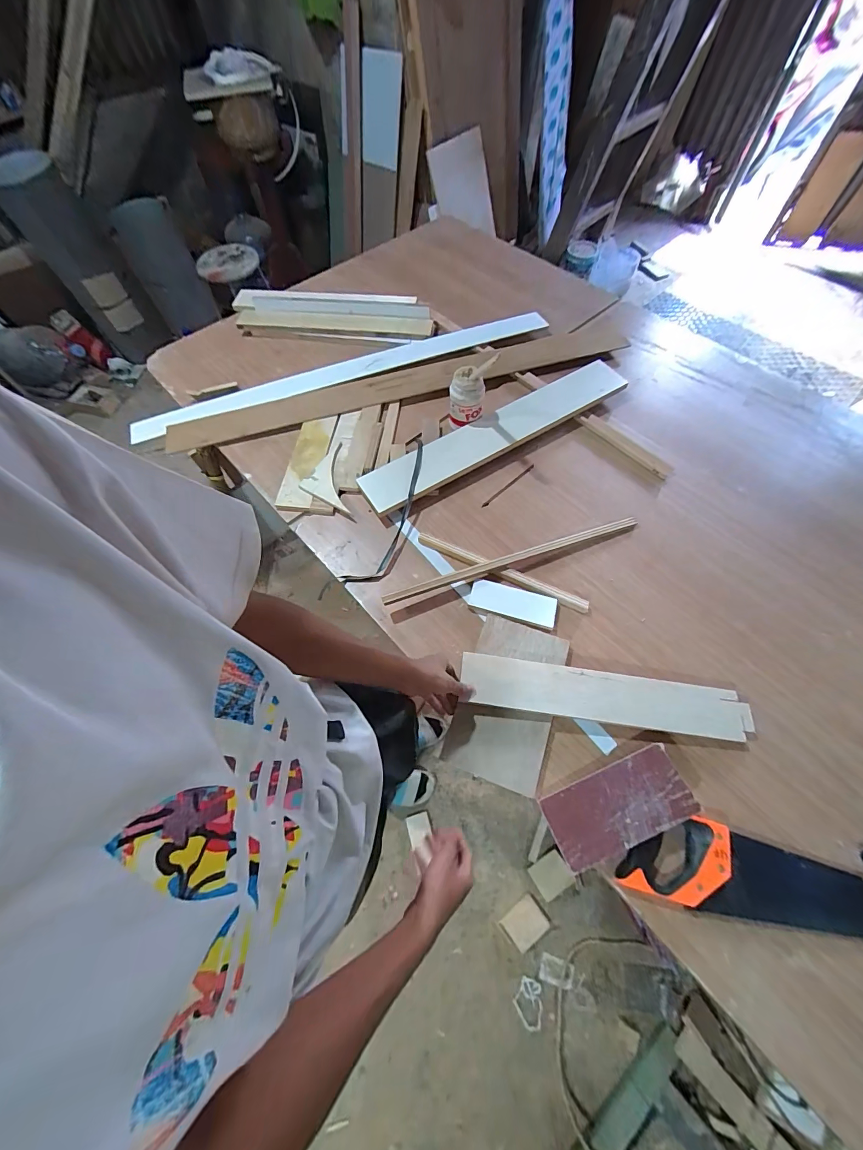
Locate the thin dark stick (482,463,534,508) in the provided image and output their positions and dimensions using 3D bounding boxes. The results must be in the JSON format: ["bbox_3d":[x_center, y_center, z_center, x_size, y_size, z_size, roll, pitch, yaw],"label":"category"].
[{"bbox_3d":[0.176,-0.203,0.879,0.176,0.005,0.010,-41,70,-17],"label":"thin dark stick"}]

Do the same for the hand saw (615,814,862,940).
[{"bbox_3d":[0.524,0.432,0.522,0.505,0.022,0.107,10,65,7],"label":"hand saw"}]

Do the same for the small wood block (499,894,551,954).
[{"bbox_3d":[0.266,0.993,1.097,0.115,0.030,0.088,-37,69,-15],"label":"small wood block"}]

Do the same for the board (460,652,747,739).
[{"bbox_3d":[0.278,0.198,0.632,0.451,0.013,0.081,7,64,2],"label":"board"}]

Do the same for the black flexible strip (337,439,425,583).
[{"bbox_3d":[-0.075,-0.154,0.831,0.076,0.055,0.394,20,67,11],"label":"black flexible strip"}]

